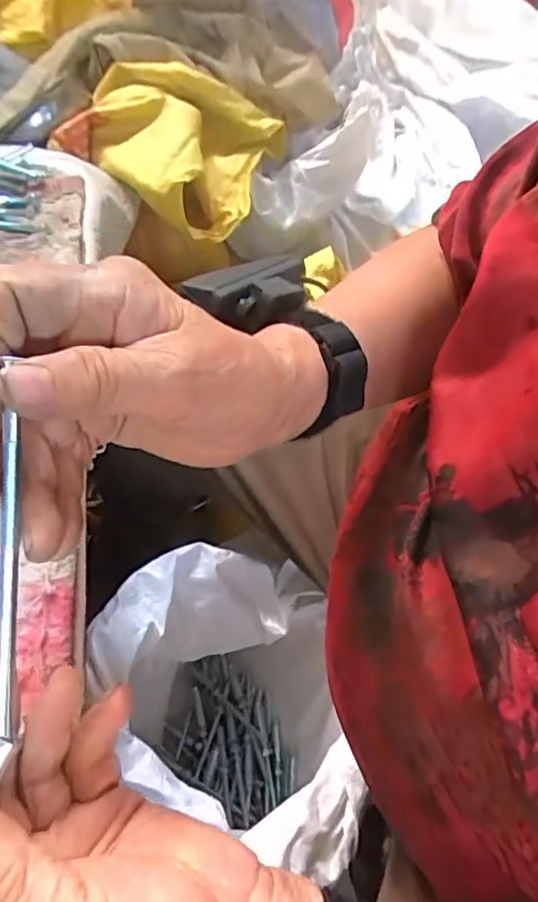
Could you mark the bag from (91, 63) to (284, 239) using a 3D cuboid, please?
[{"bbox_3d":[-0.101,-0.324,0.642,0.176,0.094,0.218,12,56,14],"label":"bag"}]

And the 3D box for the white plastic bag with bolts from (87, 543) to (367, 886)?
[{"bbox_3d":[-0.037,0.263,0.567,0.201,0.384,0.237,-8,53,0],"label":"white plastic bag with bolts"}]

